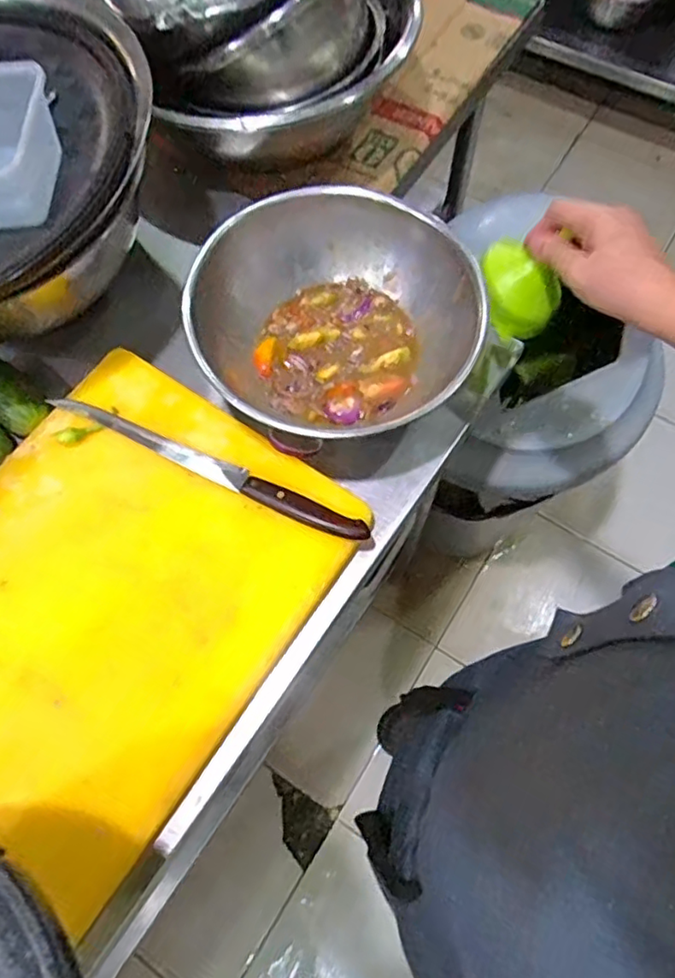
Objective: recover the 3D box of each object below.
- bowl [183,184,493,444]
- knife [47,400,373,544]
[{"bbox_3d":[-0.002,-0.152,0.552,0.253,0.087,0.249,-1,69,2],"label":"bowl"},{"bbox_3d":[-0.119,-0.022,0.534,0.313,0.013,0.024,23,71,10],"label":"knife"}]

